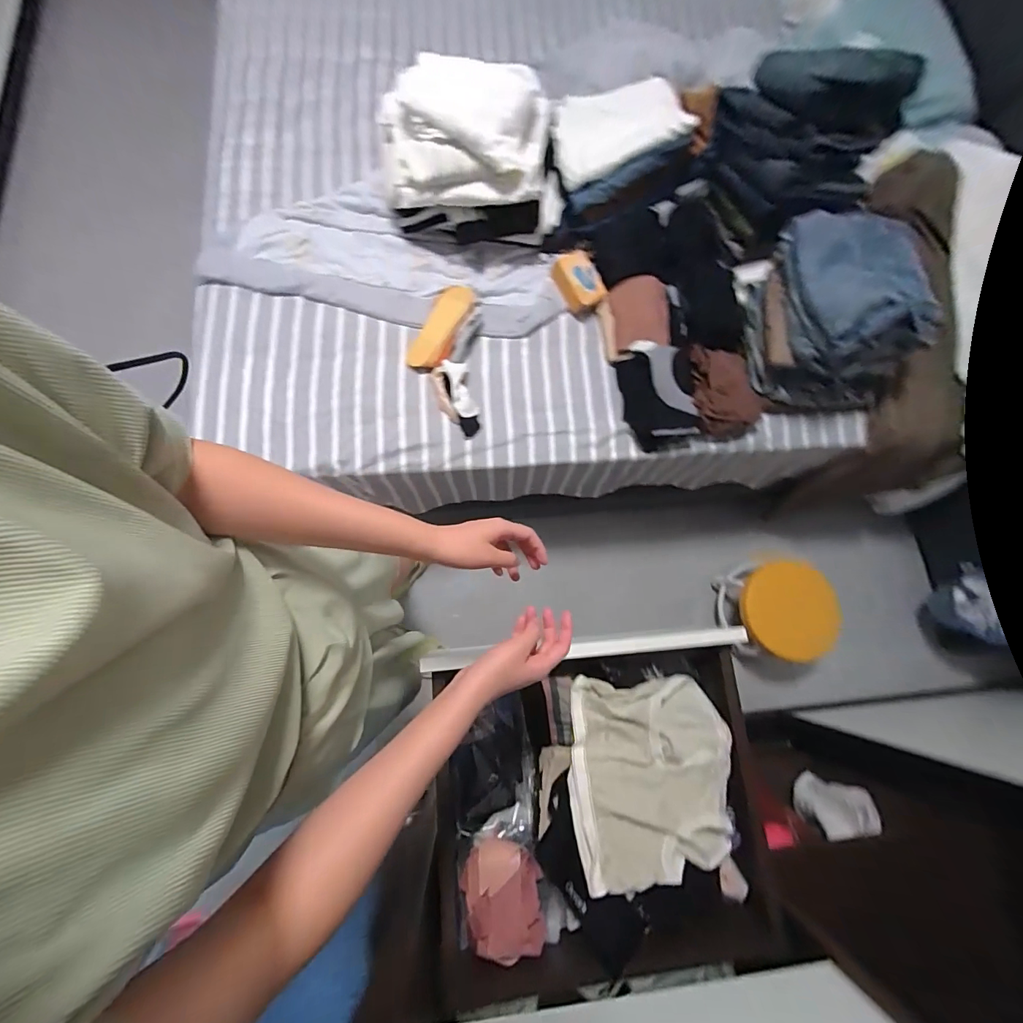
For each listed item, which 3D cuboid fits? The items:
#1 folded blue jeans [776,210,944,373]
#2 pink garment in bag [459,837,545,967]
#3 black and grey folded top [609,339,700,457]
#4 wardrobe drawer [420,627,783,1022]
[{"bbox_3d":[0.653,-0.427,0.836,0.237,0.093,0.296,-11,77,-7],"label":"folded blue jeans"},{"bbox_3d":[-0.008,0.520,0.597,0.105,0.053,0.138,-15,78,-8],"label":"pink garment in bag"},{"bbox_3d":[0.308,-0.246,0.932,0.131,0.069,0.216,-17,78,-8],"label":"black and grey folded top"},{"bbox_3d":[0.148,0.399,0.663,0.481,0.160,0.406,-5,77,-6],"label":"wardrobe drawer"}]

